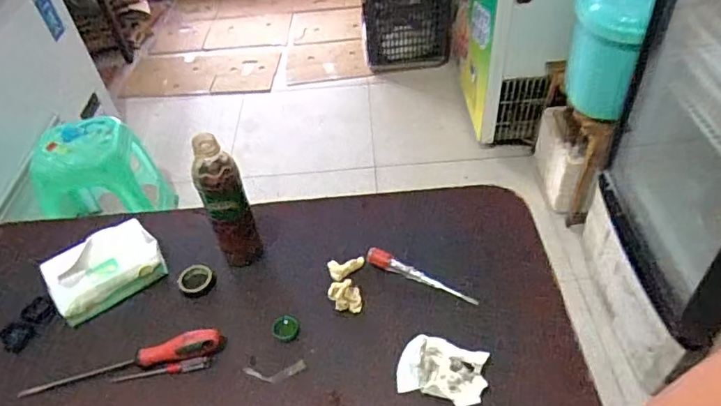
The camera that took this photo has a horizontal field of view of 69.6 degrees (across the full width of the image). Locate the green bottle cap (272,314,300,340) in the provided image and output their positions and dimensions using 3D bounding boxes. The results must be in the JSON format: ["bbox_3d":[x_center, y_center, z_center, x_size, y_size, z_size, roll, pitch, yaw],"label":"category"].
[{"bbox_3d":[-0.098,0.163,0.684,0.033,0.011,0.036,1,45,7],"label":"green bottle cap"}]

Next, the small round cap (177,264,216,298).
[{"bbox_3d":[-0.234,0.112,0.743,0.050,0.015,0.049,-3,45,3],"label":"small round cap"}]

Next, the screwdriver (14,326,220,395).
[{"bbox_3d":[-0.301,0.198,0.659,0.250,0.025,0.033,-10,45,-5],"label":"screwdriver"}]

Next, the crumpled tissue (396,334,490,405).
[{"bbox_3d":[0.098,0.198,0.622,0.100,0.027,0.064,10,47,15],"label":"crumpled tissue"}]

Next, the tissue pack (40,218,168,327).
[{"bbox_3d":[-0.363,0.090,0.736,0.148,0.071,0.096,-31,50,-23],"label":"tissue pack"}]

